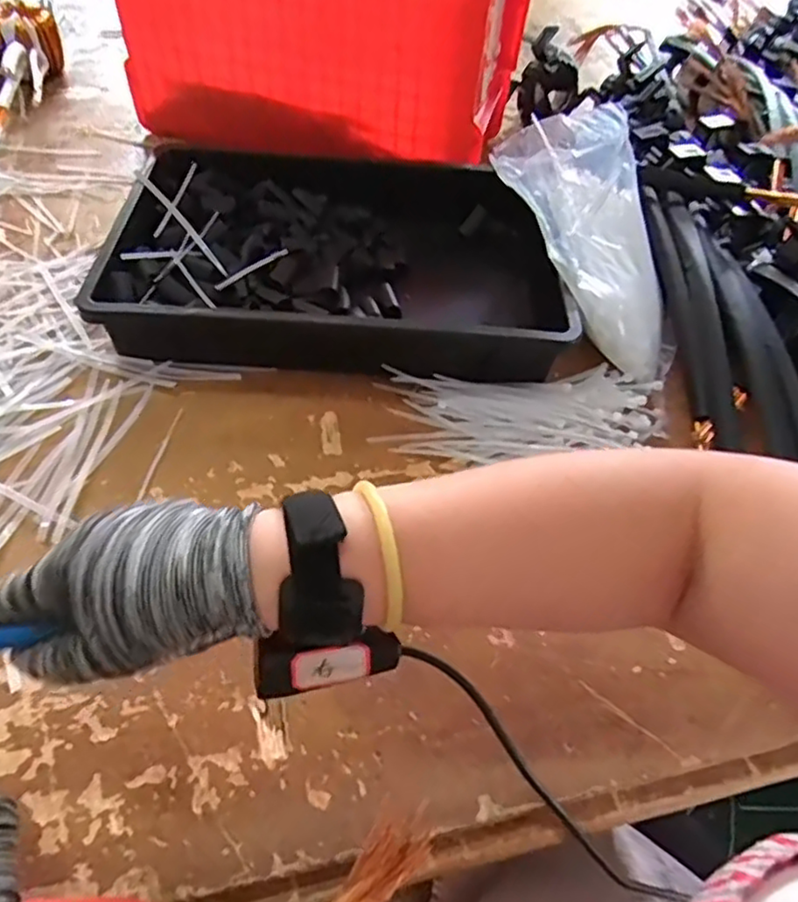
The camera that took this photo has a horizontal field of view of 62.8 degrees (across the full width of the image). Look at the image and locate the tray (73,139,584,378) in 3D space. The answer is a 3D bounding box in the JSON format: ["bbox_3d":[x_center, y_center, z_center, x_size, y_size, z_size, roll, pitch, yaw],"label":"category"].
[{"bbox_3d":[-0.048,-0.166,0.566,0.361,0.064,0.232,4,52,-2],"label":"tray"}]

